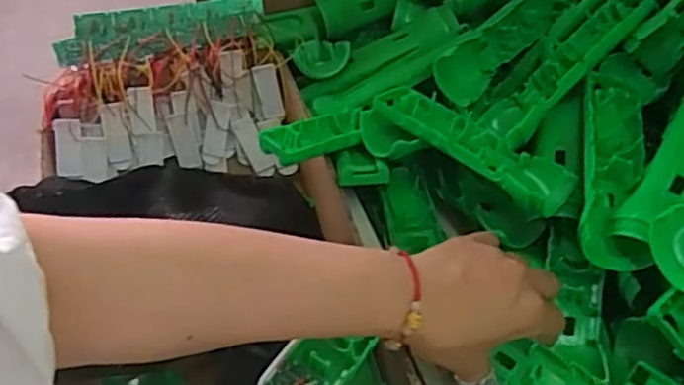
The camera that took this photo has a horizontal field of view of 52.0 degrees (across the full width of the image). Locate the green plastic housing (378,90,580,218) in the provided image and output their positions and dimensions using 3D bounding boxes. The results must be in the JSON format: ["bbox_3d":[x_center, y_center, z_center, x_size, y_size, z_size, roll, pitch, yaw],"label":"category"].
[{"bbox_3d":[0.099,-0.040,0.541,0.049,0.026,0.164,-37,60,-27],"label":"green plastic housing"}]

